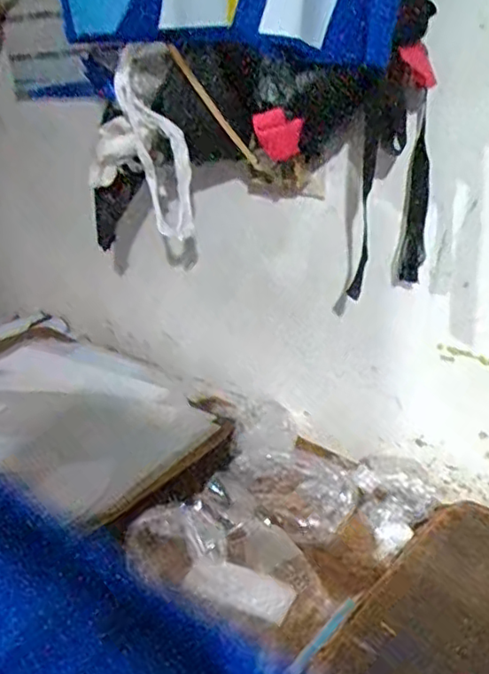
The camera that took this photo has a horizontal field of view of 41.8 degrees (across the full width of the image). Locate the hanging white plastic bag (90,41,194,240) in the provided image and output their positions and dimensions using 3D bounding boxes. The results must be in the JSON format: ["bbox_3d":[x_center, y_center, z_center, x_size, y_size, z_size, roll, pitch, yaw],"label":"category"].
[{"bbox_3d":[-0.148,-0.270,0.928,0.132,0.277,0.122,-4,27,-4],"label":"hanging white plastic bag"}]

